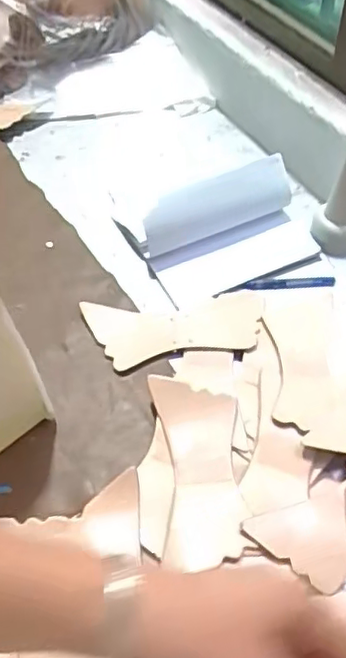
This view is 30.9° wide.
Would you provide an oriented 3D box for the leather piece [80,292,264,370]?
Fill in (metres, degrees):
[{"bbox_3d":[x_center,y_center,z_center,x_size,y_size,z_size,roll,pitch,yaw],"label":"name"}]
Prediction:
[{"bbox_3d":[0.003,-0.001,0.740,0.210,0.011,0.092,-7,49,0],"label":"leather piece"}]

